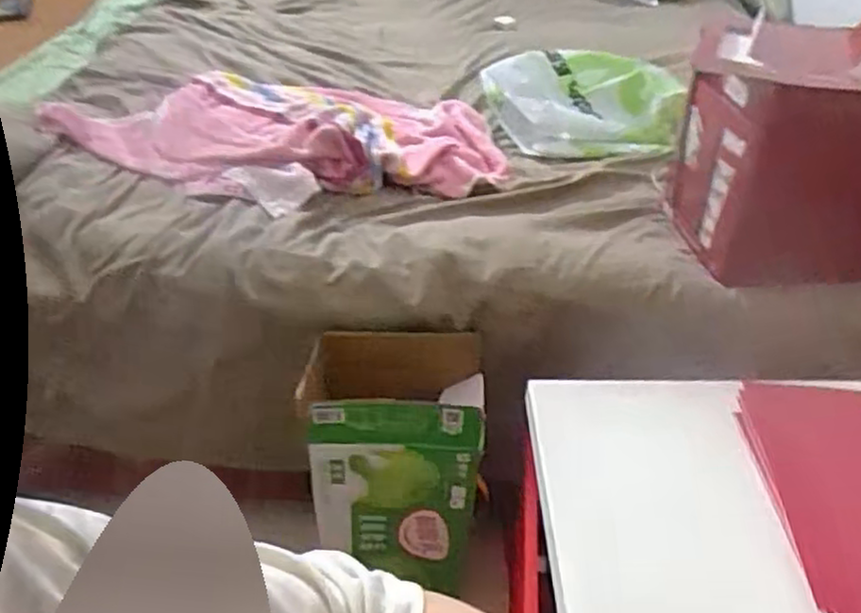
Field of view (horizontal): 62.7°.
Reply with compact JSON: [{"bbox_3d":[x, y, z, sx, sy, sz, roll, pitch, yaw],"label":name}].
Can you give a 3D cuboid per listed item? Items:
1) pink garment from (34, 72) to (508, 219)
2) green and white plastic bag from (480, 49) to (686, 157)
[{"bbox_3d":[-0.204,-0.271,1.053,0.637,0.054,0.377,14,41,13],"label":"pink garment"},{"bbox_3d":[0.243,-0.324,1.117,0.277,0.079,0.213,-6,41,-11],"label":"green and white plastic bag"}]

